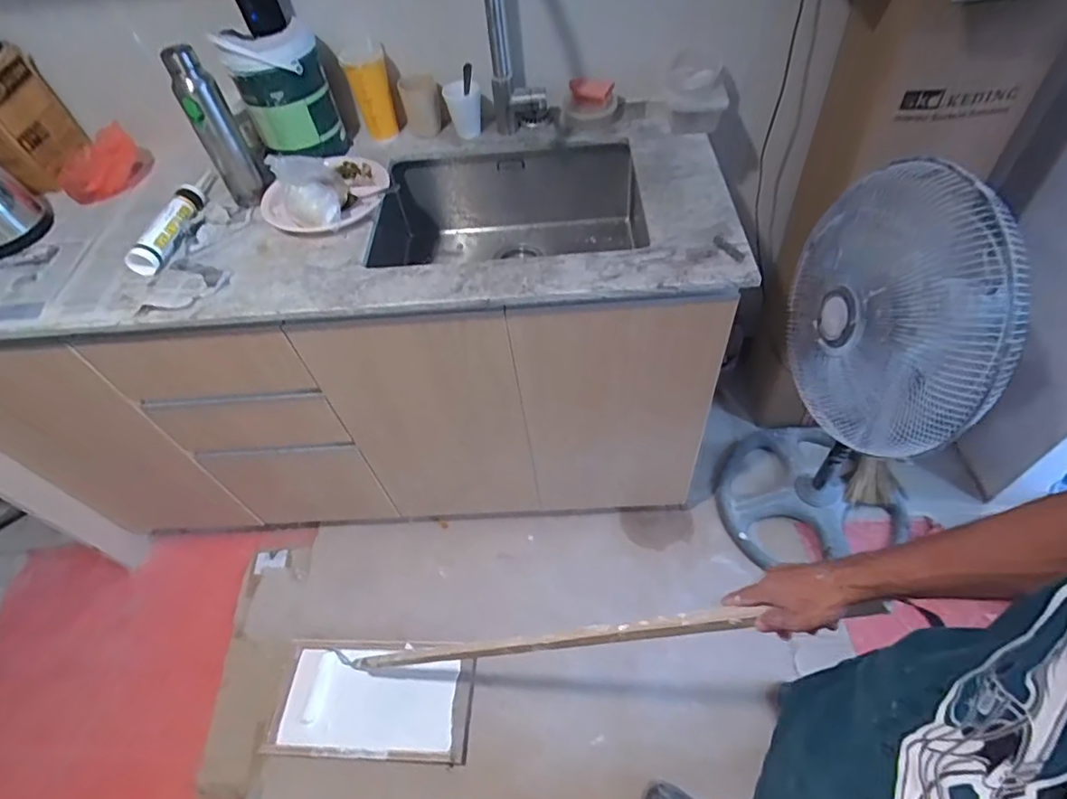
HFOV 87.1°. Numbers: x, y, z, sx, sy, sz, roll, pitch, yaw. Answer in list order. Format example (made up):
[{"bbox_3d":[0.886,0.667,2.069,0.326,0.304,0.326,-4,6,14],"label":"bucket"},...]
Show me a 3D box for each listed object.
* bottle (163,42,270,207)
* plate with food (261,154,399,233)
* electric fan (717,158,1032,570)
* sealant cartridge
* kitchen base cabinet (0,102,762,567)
[{"bbox_3d":[-0.554,-0.474,0.994,0.071,0.260,0.063,-30,55,-17],"label":"bottle"},{"bbox_3d":[-0.381,-0.395,1.012,0.235,0.107,0.183,-25,54,-14],"label":"plate with food"},{"bbox_3d":[0.662,-0.019,1.198,0.325,0.947,0.414,22,57,21],"label":"electric fan"},{"bbox_3d":[-0.652,-0.337,1.038,0.048,0.046,0.276,5,53,9],"label":"sealant cartridge"},{"bbox_3d":[-0.417,-0.079,1.349,1.617,0.797,0.508,-5,52,1],"label":"kitchen base cabinet"}]

